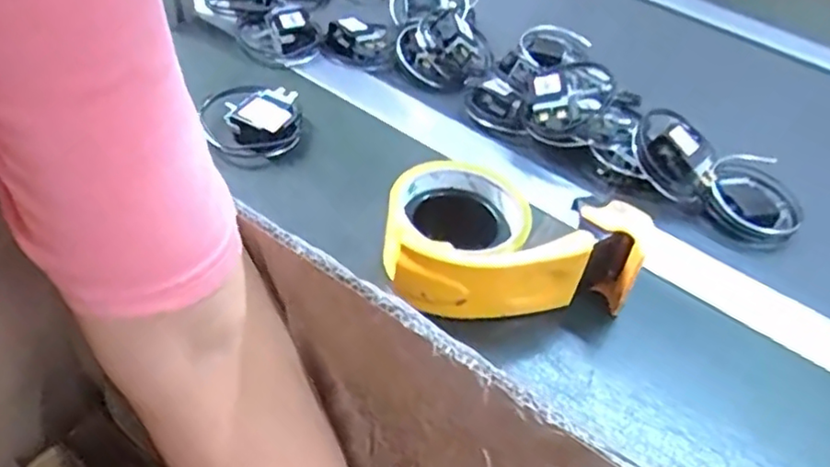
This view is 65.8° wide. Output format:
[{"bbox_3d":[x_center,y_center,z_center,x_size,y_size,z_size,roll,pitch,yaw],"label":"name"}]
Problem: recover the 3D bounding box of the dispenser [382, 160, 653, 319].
[{"bbox_3d":[0.058,0.004,0.432,0.165,0.056,0.108,-5,47,-13],"label":"dispenser"}]

